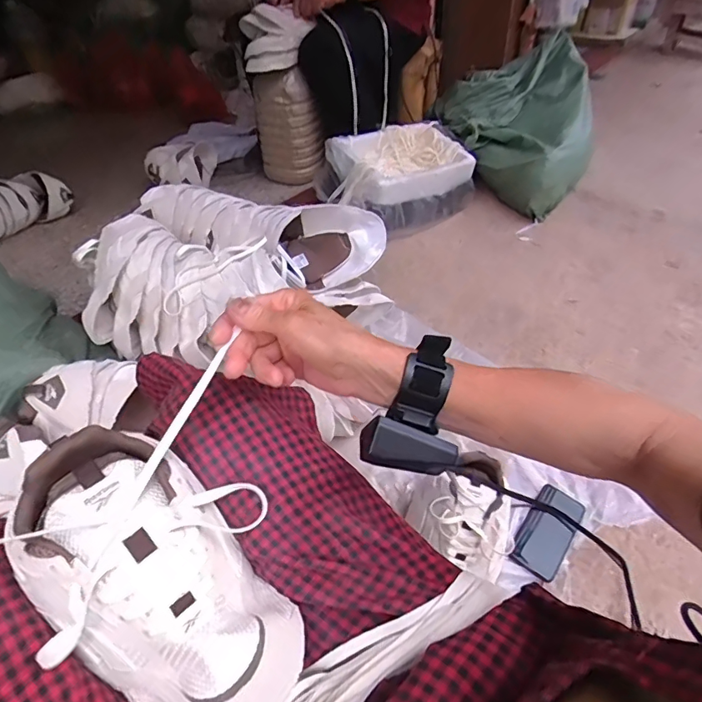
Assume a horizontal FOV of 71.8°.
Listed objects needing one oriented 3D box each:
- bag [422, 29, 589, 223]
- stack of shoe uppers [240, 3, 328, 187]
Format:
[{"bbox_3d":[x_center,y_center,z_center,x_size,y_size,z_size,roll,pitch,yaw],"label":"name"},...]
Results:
[{"bbox_3d":[0.490,-0.689,1.496,0.436,0.337,0.536,1,43,4],"label":"bag"},{"bbox_3d":[-0.184,-0.697,1.366,0.184,0.418,0.164,-9,43,-7],"label":"stack of shoe uppers"}]

